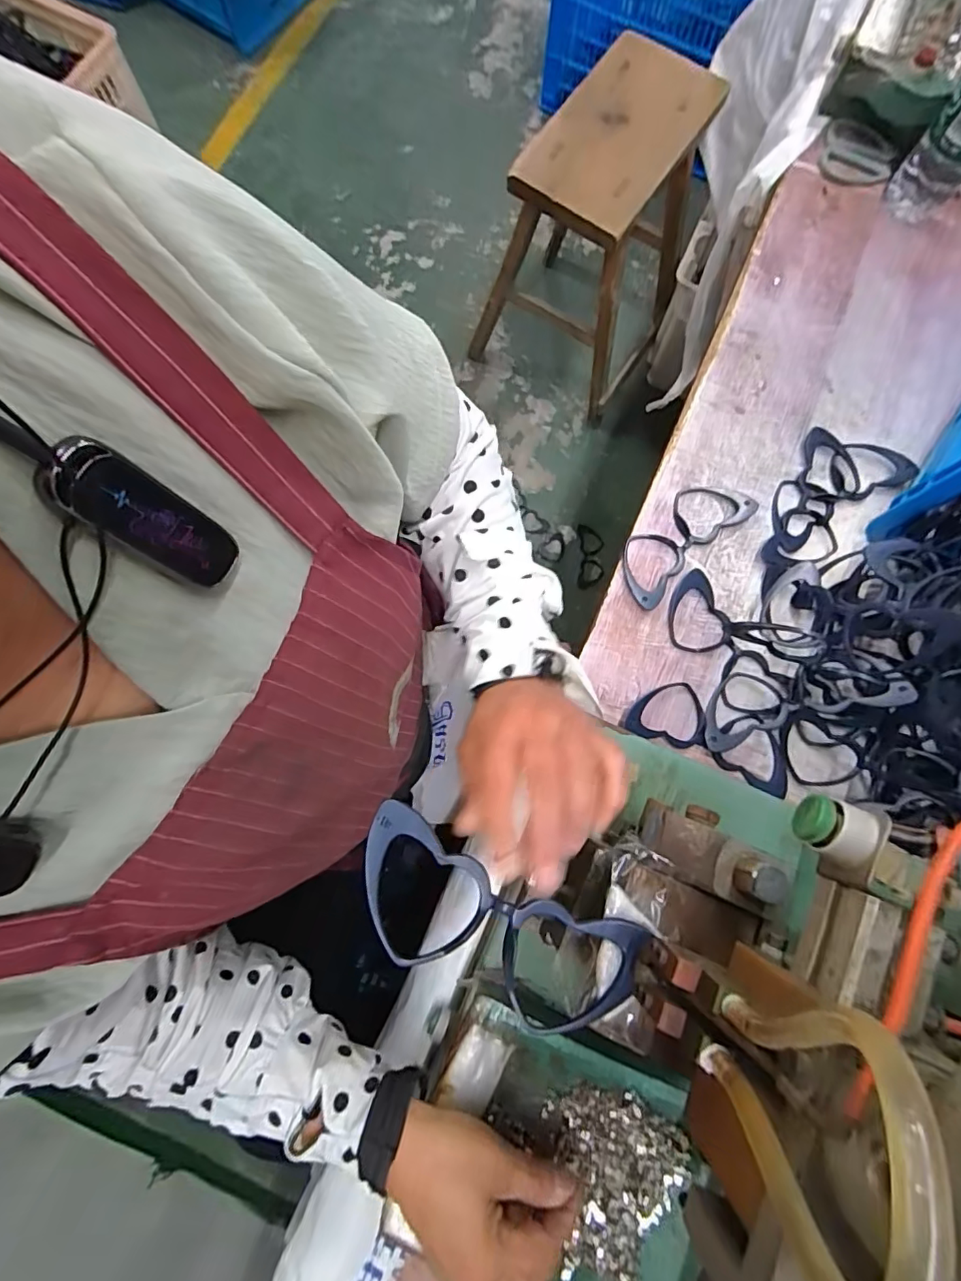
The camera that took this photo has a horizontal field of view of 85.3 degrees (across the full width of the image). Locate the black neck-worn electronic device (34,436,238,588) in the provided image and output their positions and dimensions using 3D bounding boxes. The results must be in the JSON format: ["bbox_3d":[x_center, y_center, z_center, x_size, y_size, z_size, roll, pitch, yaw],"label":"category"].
[{"bbox_3d":[-0.114,-0.042,0.181,0.011,0.063,0.025,19,77,33],"label":"black neck-worn electronic device"}]

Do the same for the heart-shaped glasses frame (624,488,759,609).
[{"bbox_3d":[0.187,-0.097,0.489,0.151,0.015,0.061,-42,83,-9],"label":"heart-shaped glasses frame"}]

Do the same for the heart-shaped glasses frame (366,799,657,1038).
[{"bbox_3d":[0.004,0.136,0.248,0.141,0.014,0.061,27,79,4],"label":"heart-shaped glasses frame"}]

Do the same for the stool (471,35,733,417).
[{"bbox_3d":[0.238,-0.811,1.083,0.338,0.438,0.360,32,80,5],"label":"stool"}]

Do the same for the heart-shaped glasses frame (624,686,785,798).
[{"bbox_3d":[0.203,0.081,0.455,0.151,0.017,0.059,23,79,3],"label":"heart-shaped glasses frame"}]

